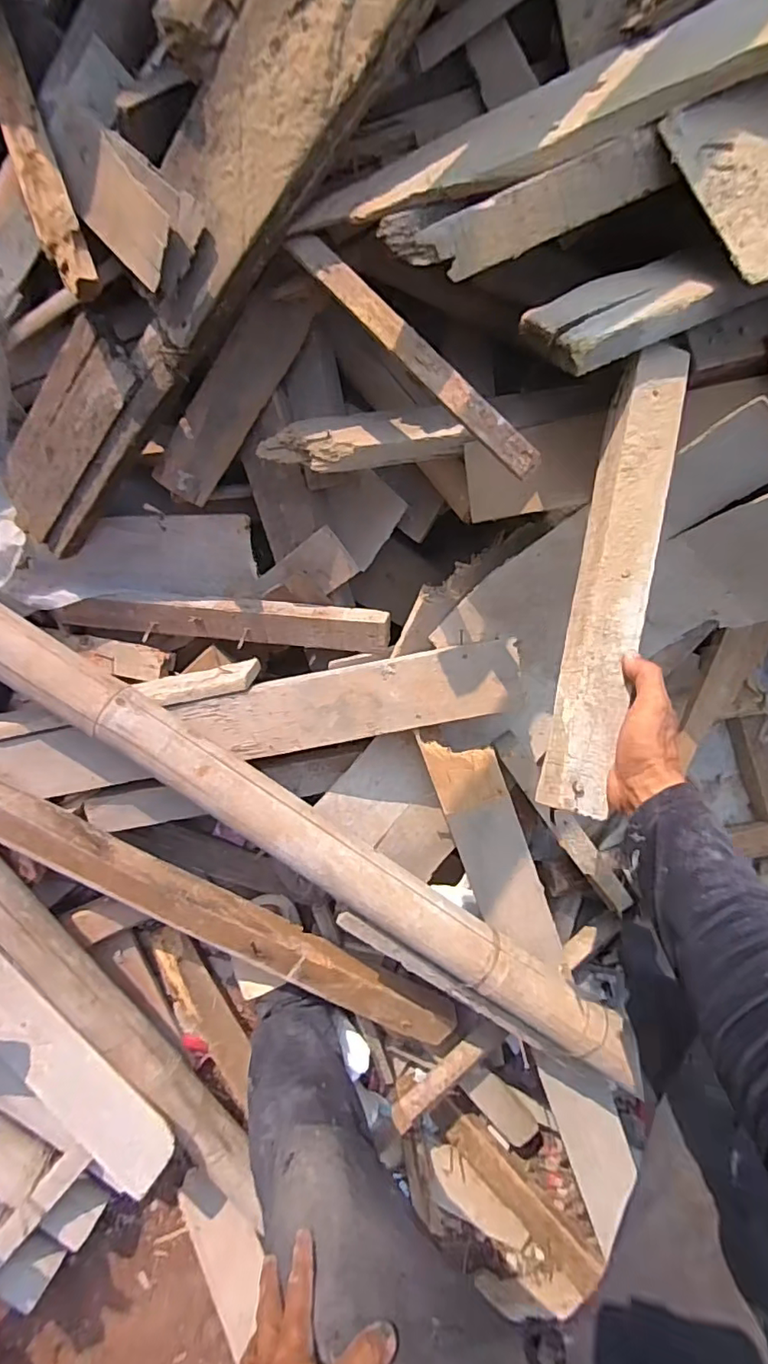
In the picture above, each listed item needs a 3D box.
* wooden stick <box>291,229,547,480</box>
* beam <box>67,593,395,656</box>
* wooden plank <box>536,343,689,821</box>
[{"bbox_3d":[0.023,-0.329,0.547,0.028,0.012,0.361,-37,75,-4],"label":"wooden stick"},{"bbox_3d":[-0.248,-0.096,0.850,0.511,0.059,0.066,5,89,11],"label":"beam"},{"bbox_3d":[0.215,-0.092,0.518,0.062,0.035,0.423,12,88,-4],"label":"wooden plank"}]

